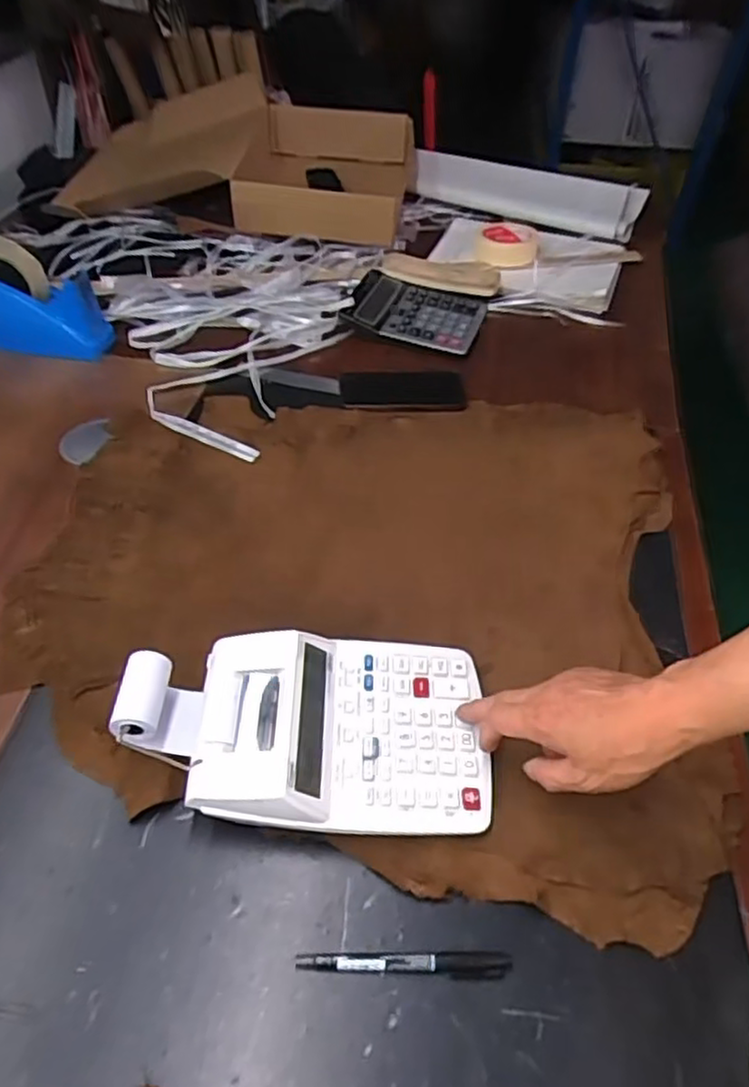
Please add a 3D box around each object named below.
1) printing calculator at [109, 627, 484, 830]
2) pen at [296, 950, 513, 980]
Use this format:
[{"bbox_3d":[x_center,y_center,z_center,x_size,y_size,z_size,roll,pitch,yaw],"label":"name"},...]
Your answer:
[{"bbox_3d":[-0.049,0.129,0.539,0.267,0.061,0.155,1,46,0],"label":"printing calculator"},{"bbox_3d":[0.019,0.273,0.457,0.137,0.008,0.016,1,46,-1],"label":"pen"}]

